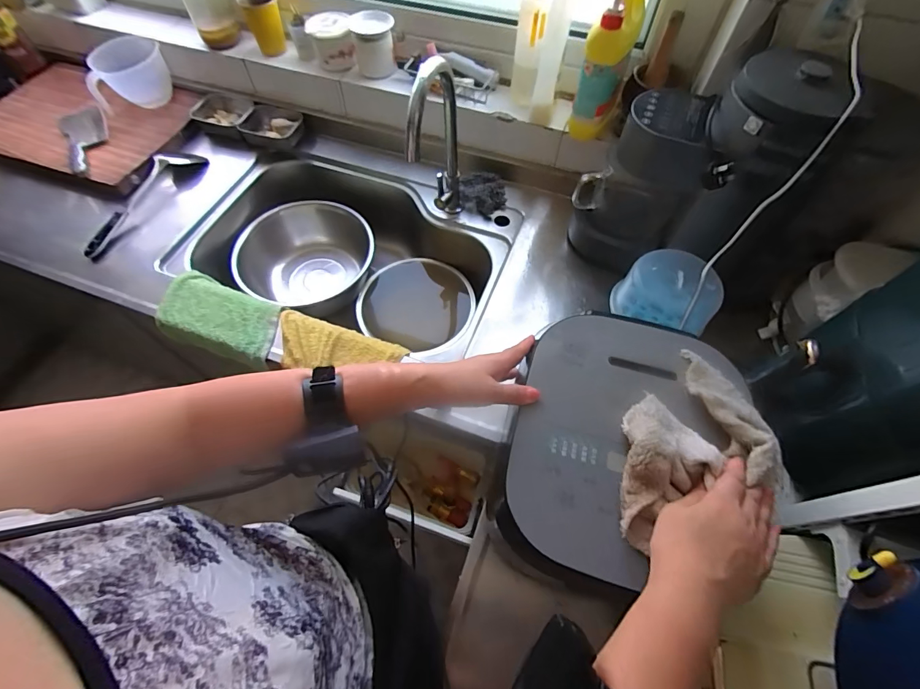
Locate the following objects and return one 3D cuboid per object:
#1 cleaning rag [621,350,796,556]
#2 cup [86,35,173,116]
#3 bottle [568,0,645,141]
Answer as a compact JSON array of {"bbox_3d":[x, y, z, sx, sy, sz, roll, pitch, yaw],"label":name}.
[{"bbox_3d":[0.218,0.091,0.407,0.174,0.047,0.153,-15,62,-8],"label":"cleaning rag"},{"bbox_3d":[-0.768,-0.626,0.976,0.174,0.113,0.118,-17,62,-9],"label":"cup"},{"bbox_3d":[0.251,-0.484,0.702,0.062,0.235,0.112,24,64,13],"label":"bottle"}]

